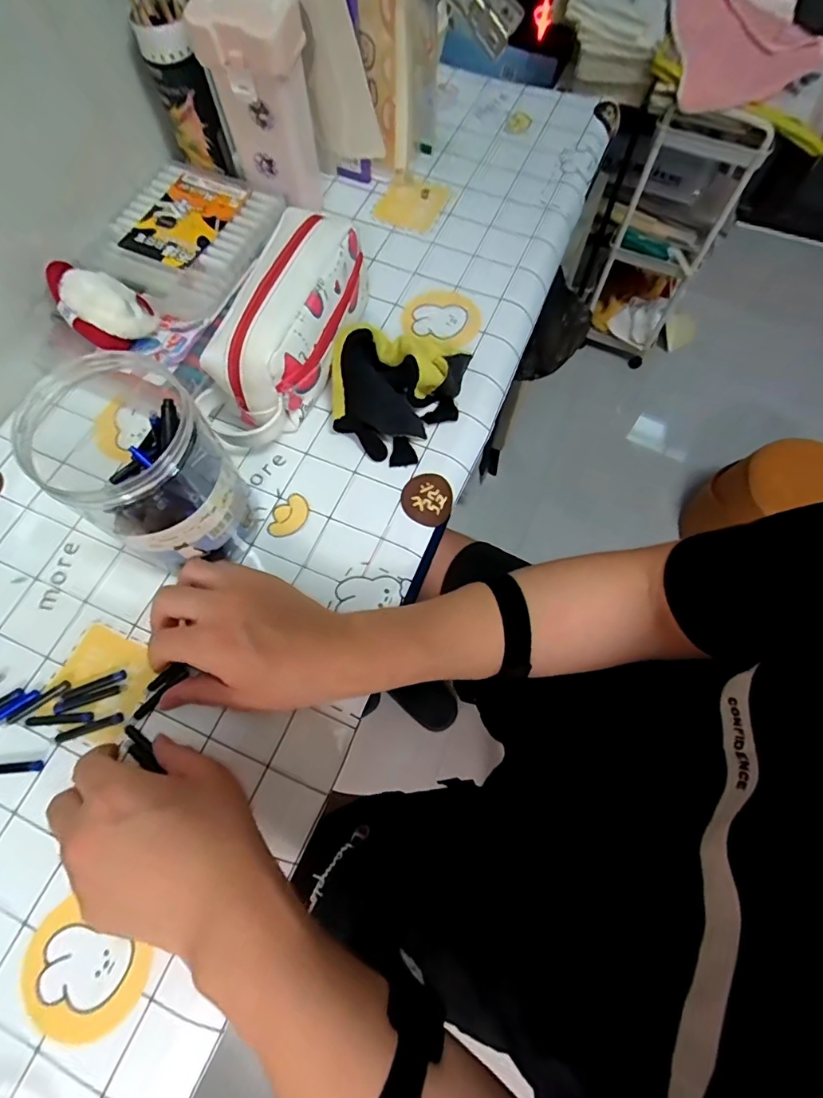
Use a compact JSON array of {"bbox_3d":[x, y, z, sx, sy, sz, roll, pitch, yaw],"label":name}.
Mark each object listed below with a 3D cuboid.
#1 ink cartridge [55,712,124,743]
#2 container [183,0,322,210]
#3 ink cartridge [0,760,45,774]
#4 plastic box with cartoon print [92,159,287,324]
[{"bbox_3d":[-0.235,0.130,0.358,0.048,0.004,0.008,-18,71,-8],"label":"ink cartridge"},{"bbox_3d":[-0.132,-0.414,0.464,0.080,0.155,0.067,16,73,10],"label":"container"},{"bbox_3d":[-0.287,0.155,0.349,0.048,0.004,0.007,-2,69,-2],"label":"ink cartridge"},{"bbox_3d":[-0.224,-0.313,0.492,0.140,0.025,0.167,23,74,12],"label":"plastic box with cartoon print"}]

